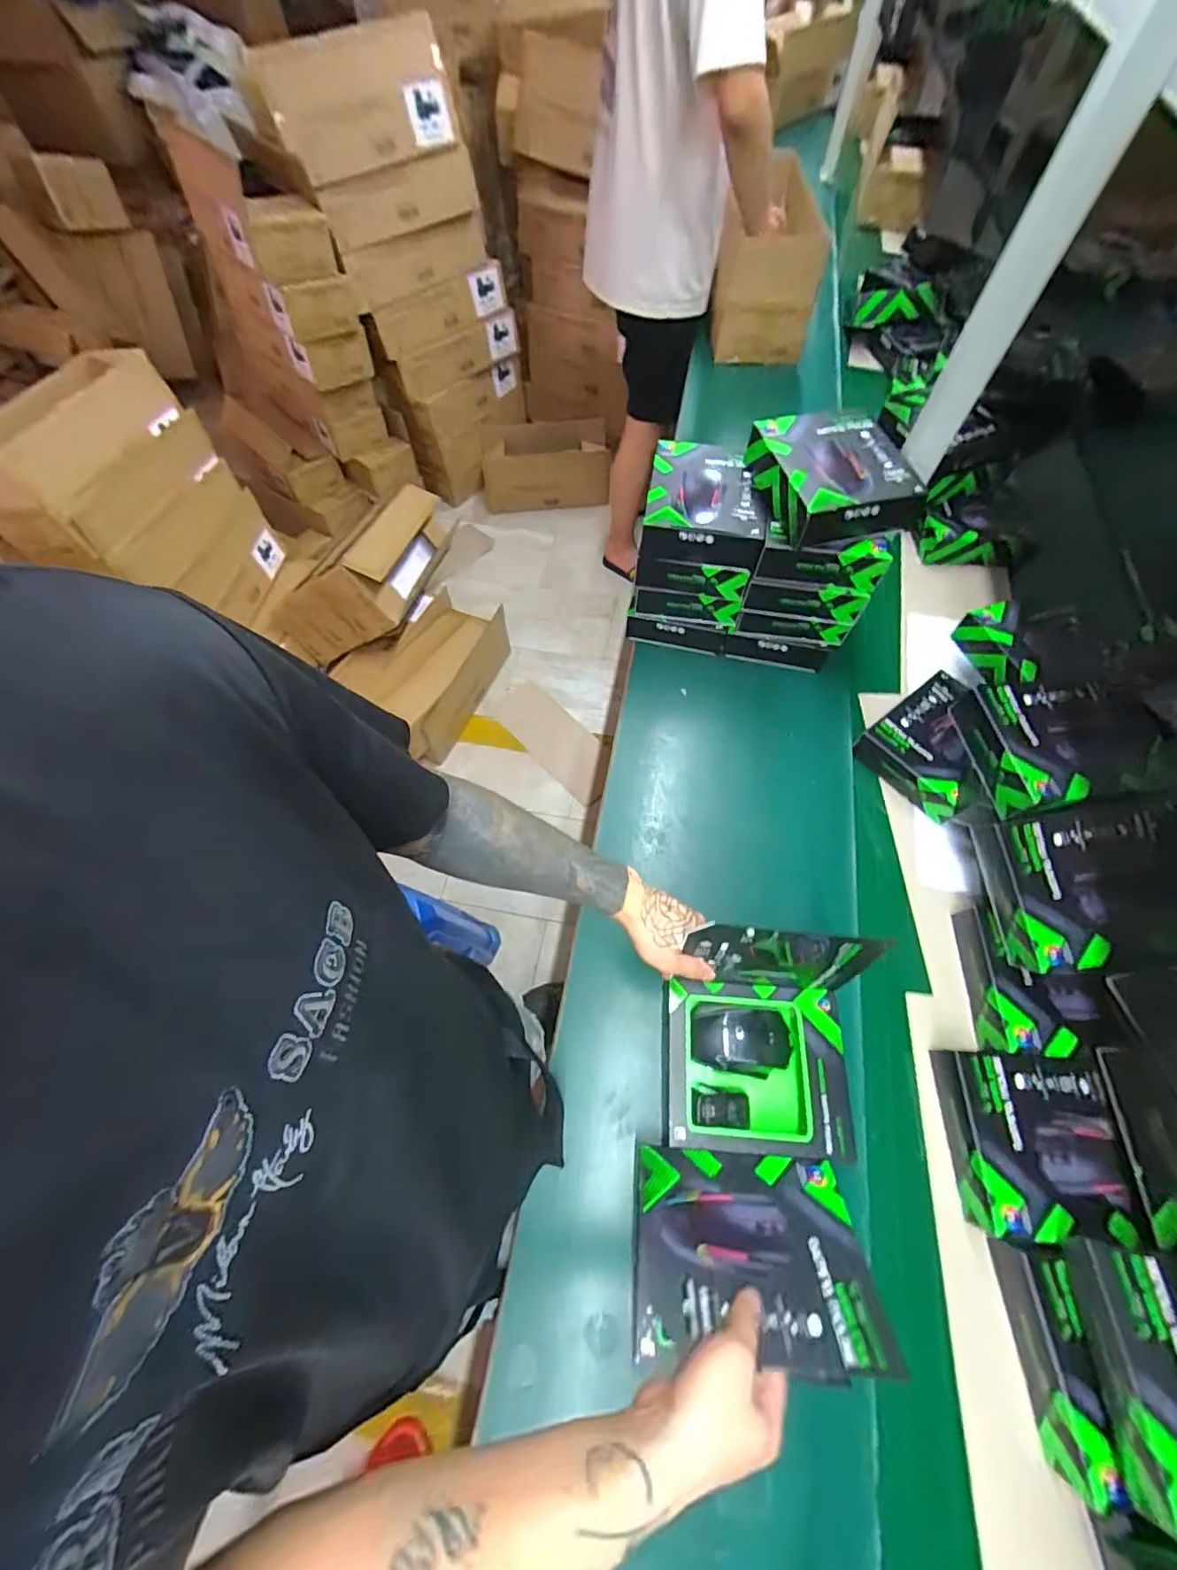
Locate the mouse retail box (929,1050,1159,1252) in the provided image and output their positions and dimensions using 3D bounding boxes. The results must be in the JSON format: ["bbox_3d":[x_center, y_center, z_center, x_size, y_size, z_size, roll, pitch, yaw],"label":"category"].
[{"bbox_3d":[0.456,0.364,0.540,0.143,0.067,0.159,4,64,4],"label":"mouse retail box"}]

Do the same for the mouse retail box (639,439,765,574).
[{"bbox_3d":[0.162,-0.396,0.740,0.157,0.065,0.179,7,64,5],"label":"mouse retail box"}]

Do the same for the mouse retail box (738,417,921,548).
[{"bbox_3d":[0.307,-0.397,0.680,0.173,0.067,0.186,-12,64,-4],"label":"mouse retail box"}]

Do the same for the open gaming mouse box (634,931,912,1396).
[{"bbox_3d":[0.154,0.313,0.486,0.201,0.169,0.310,4,64,3],"label":"open gaming mouse box"}]

